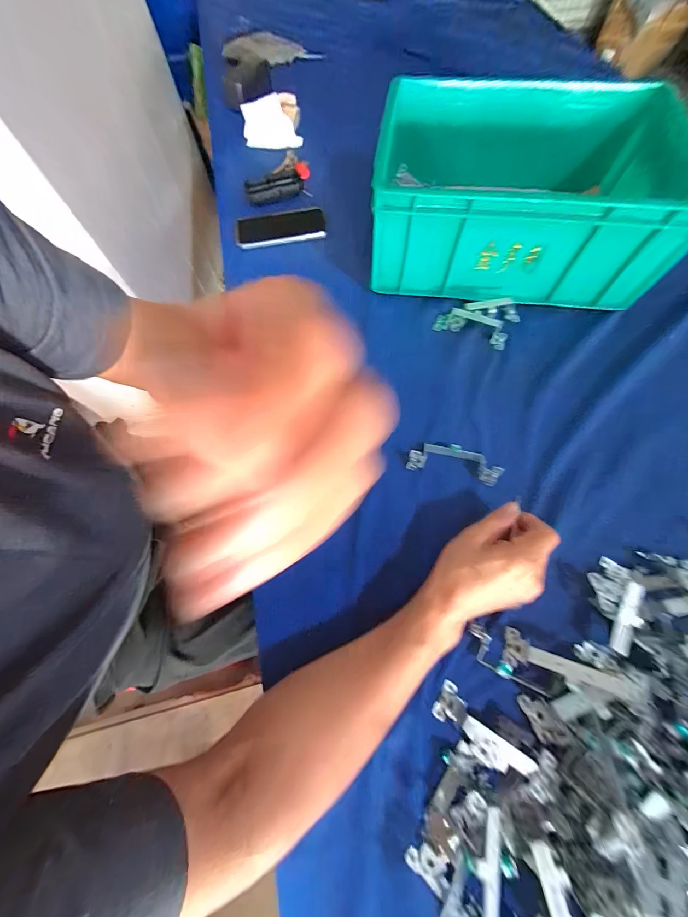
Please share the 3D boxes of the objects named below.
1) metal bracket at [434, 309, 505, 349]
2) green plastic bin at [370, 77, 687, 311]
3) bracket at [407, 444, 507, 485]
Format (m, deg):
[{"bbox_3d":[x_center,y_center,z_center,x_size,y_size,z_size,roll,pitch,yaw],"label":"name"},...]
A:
[{"bbox_3d":[0.192,-0.199,0.456,0.108,0.033,0.024,22,70,10],"label":"metal bracket"},{"bbox_3d":[0.269,-0.423,0.476,0.393,0.138,0.343,8,68,5],"label":"green plastic bin"},{"bbox_3d":[0.134,0.001,0.375,0.107,0.022,0.040,12,68,7],"label":"bracket"}]

